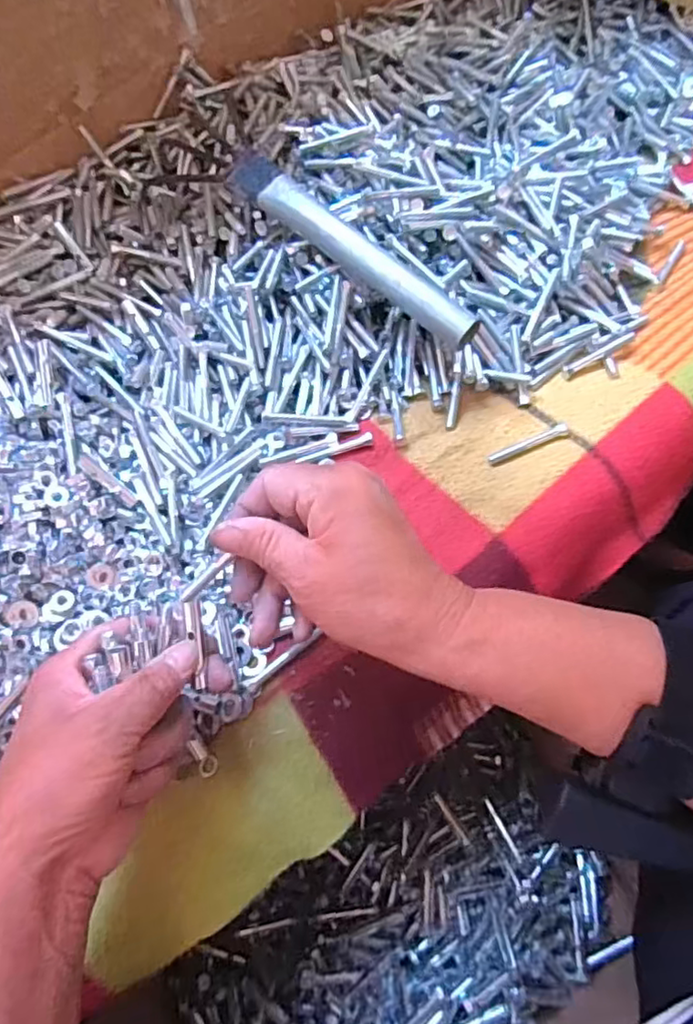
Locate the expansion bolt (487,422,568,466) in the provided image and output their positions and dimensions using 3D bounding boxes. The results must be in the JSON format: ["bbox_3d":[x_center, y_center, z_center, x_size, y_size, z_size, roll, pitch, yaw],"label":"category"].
[{"bbox_3d":[0.125,-0.047,0.427,0.057,0.005,0.010,-24,63,6],"label":"expansion bolt"}]

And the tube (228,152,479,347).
[{"bbox_3d":[0.000,-0.183,0.425,0.025,0.032,0.214,-42,68,-16],"label":"tube"}]

